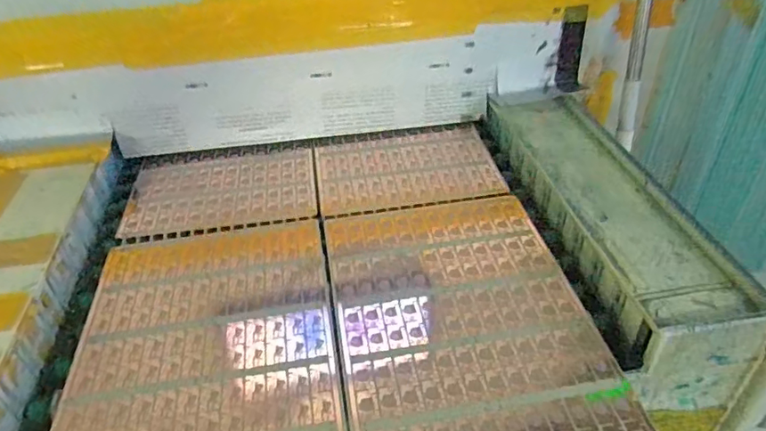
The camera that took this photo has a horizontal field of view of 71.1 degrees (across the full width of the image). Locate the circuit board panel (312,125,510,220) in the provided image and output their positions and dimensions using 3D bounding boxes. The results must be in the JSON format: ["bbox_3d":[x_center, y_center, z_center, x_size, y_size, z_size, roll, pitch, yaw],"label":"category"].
[{"bbox_3d":[0.038,-0.086,0.931,0.298,0.009,0.219,-8,39,-8],"label":"circuit board panel"}]

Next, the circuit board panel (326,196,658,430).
[{"bbox_3d":[0.108,0.151,0.647,0.307,0.008,0.523,-6,39,-6],"label":"circuit board panel"}]

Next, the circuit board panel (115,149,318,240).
[{"bbox_3d":[-0.265,-0.046,0.894,0.296,0.007,0.193,-6,39,-6],"label":"circuit board panel"}]

